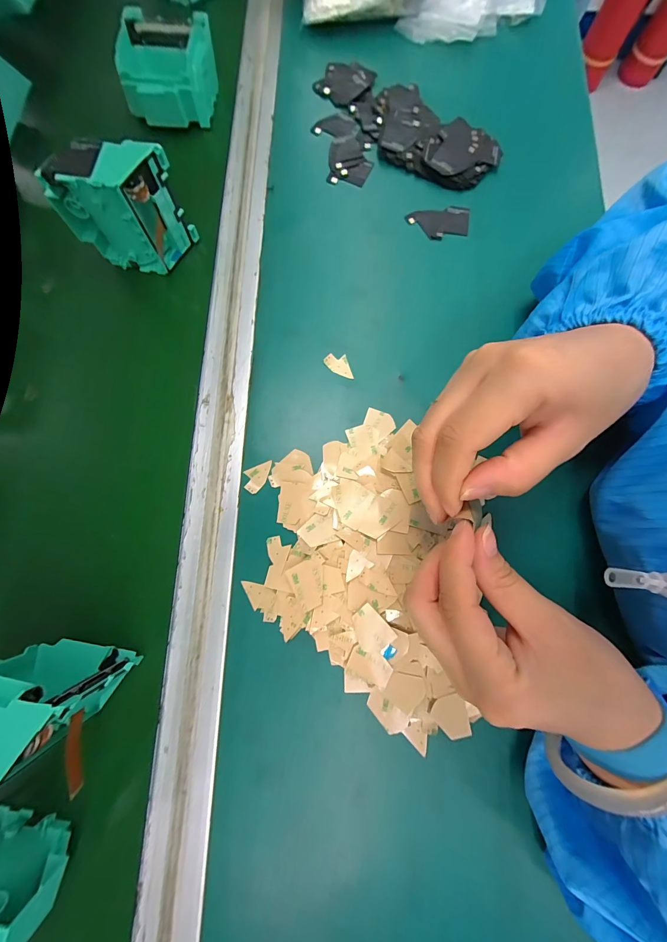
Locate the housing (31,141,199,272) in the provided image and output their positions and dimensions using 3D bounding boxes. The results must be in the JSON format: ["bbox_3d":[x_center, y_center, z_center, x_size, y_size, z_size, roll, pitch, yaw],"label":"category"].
[{"bbox_3d":[-0.156,-0.193,0.253,0.079,0.075,0.035,5,79,1],"label":"housing"}]

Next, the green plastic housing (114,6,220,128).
[{"bbox_3d":[-0.146,-0.358,0.305,0.072,0.038,0.078,5,79,1],"label":"green plastic housing"}]

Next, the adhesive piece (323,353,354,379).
[{"bbox_3d":[0.005,-0.084,0.268,0.026,0.004,0.015,23,79,5],"label":"adhesive piece"}]

